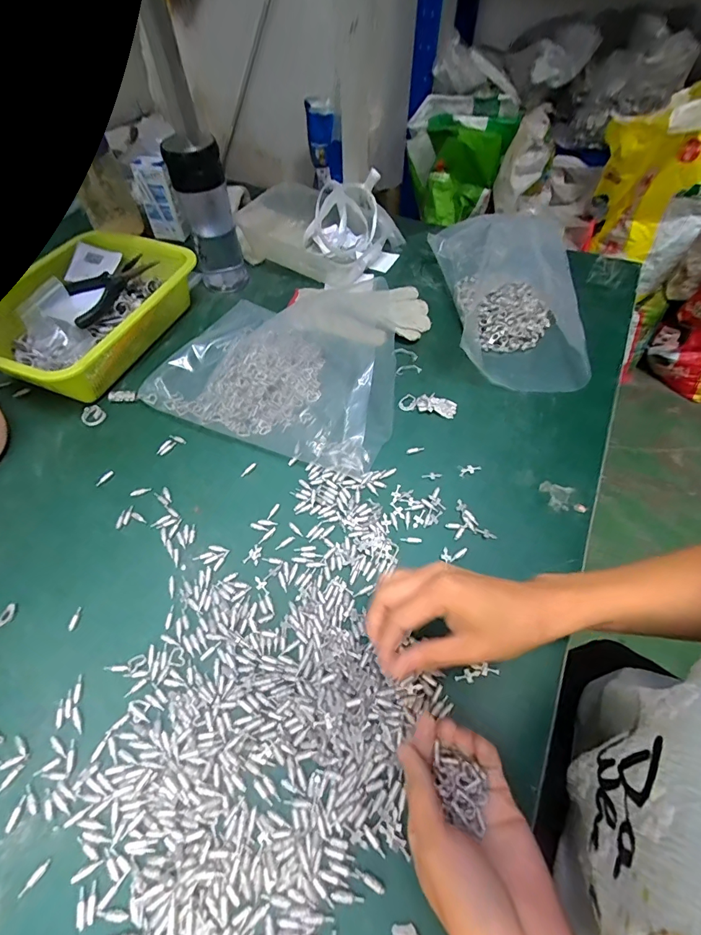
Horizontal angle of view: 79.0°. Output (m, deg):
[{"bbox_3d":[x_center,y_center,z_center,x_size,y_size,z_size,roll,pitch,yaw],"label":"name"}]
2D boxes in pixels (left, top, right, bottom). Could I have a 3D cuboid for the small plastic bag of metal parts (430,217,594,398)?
[{"bbox_3d":[0.211,-0.241,0.539,0.139,0.097,0.287,-1,55,-1],"label":"small plastic bag of metal parts"}]

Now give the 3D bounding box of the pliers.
[{"bbox_3d":[-0.322,-0.232,0.558,0.069,0.027,0.145,19,57,12],"label":"pliers"}]

